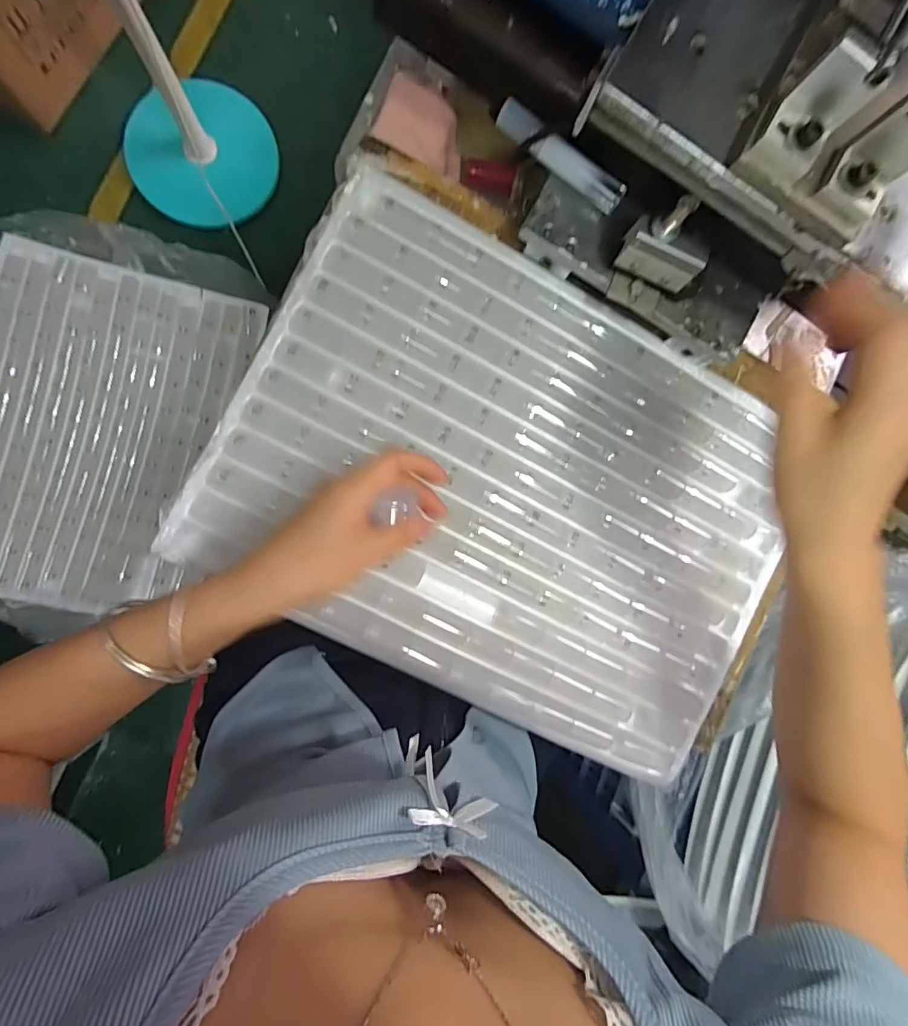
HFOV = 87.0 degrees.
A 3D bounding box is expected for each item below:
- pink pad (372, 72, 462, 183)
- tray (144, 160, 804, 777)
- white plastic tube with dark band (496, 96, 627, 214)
[{"bbox_3d":[-0.027,-0.351,0.438,0.083,0.028,0.056,26,87,-7],"label":"pink pad"},{"bbox_3d":[0.056,-0.019,0.384,0.453,0.021,0.340,27,87,-7],"label":"tray"},{"bbox_3d":[0.079,-0.260,0.349,0.105,0.019,0.017,30,86,-7],"label":"white plastic tube with dark band"}]

